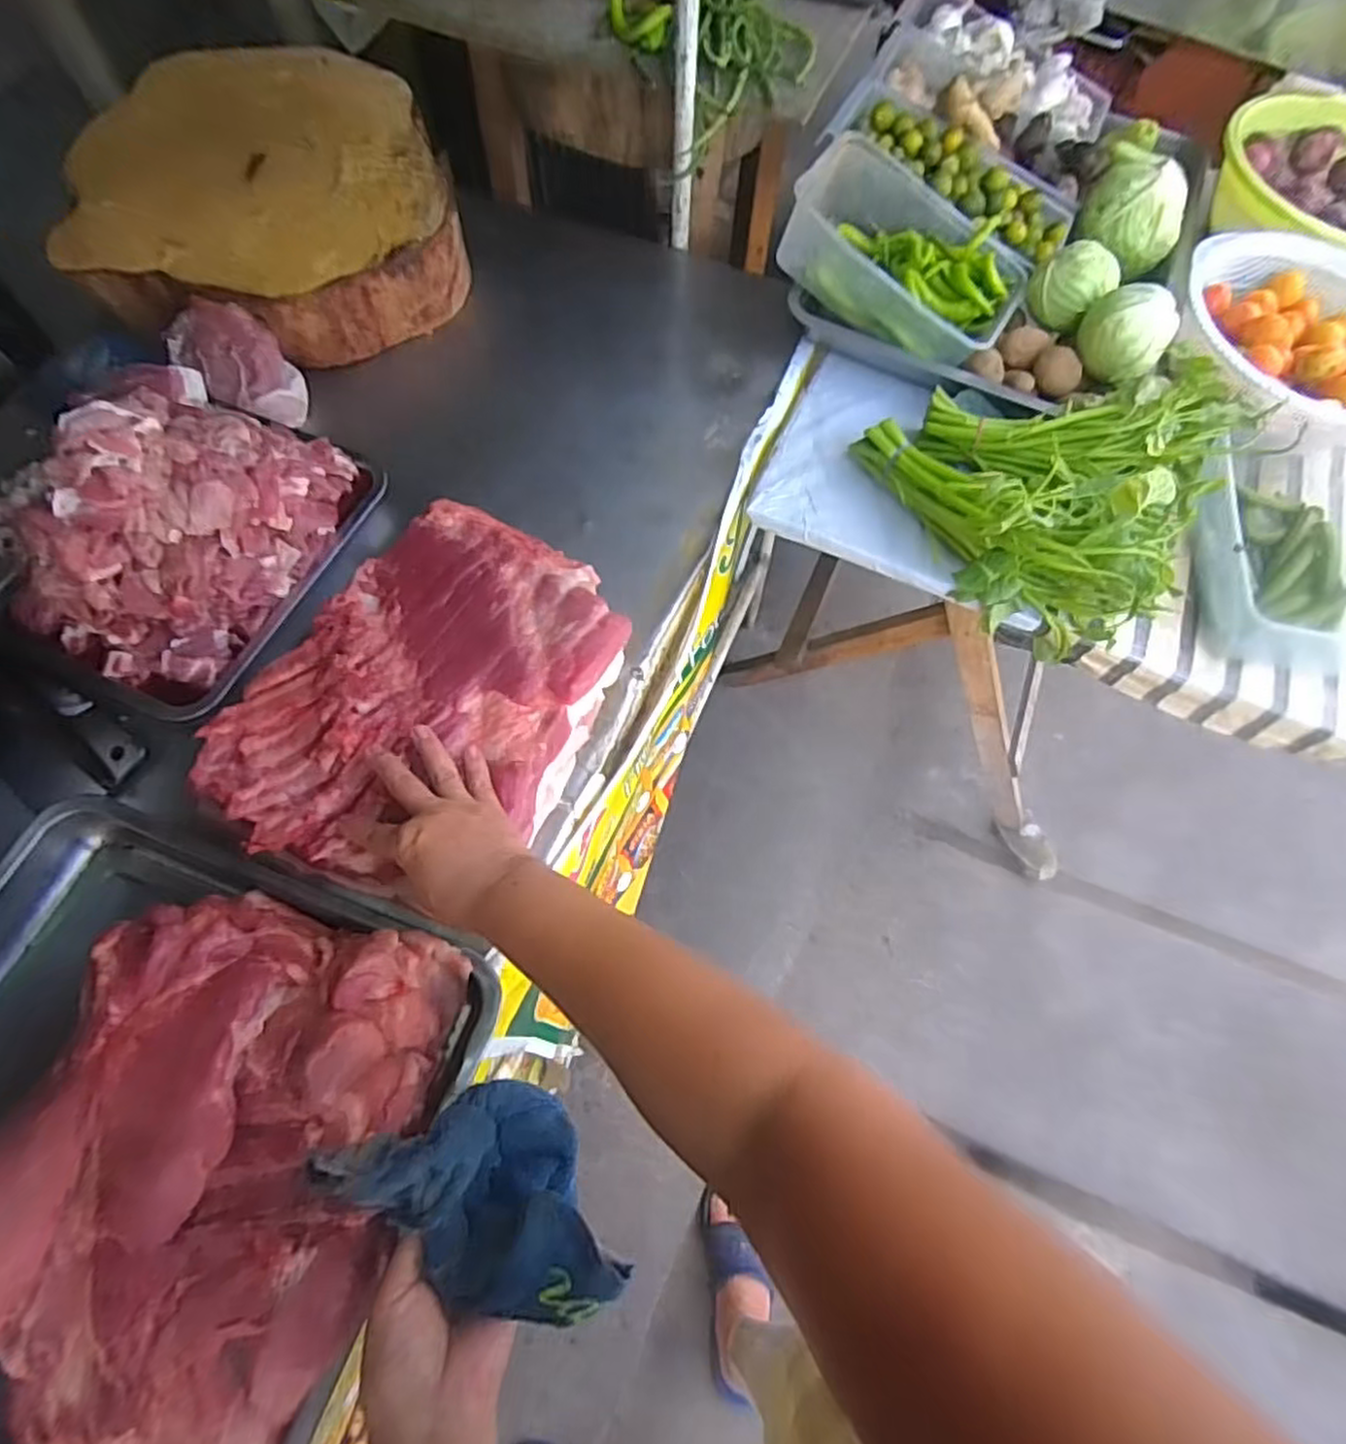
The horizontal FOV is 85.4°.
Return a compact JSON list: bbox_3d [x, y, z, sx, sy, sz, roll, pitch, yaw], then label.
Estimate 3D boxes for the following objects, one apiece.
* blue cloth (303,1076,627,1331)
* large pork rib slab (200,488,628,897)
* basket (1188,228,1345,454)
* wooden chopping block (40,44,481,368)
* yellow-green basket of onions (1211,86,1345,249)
[{"bbox_3d":[-0.113,0.283,0.419,0.122,0.084,0.132,-28,71,-14],"label":"blue cloth"},{"bbox_3d":[-0.193,-0.022,0.601,0.240,0.045,0.318,29,68,9],"label":"large pork rib slab"},{"bbox_3d":[0.649,-0.398,0.765,0.263,0.075,0.278,-5,67,-6],"label":"basket"},{"bbox_3d":[-0.458,-0.574,0.819,0.391,0.102,0.406,-20,68,-8],"label":"wooden chopping block"},{"bbox_3d":[0.787,-0.629,0.869,0.299,0.077,0.274,0,66,0],"label":"yellow-green basket of onions"}]

